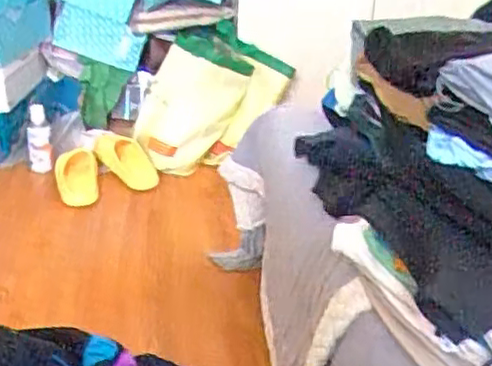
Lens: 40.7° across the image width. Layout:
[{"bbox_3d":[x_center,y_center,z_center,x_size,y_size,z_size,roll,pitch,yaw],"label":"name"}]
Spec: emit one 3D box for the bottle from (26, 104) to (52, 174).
[{"bbox_3d":[-0.560,-0.118,1.796,0.062,0.064,0.177,-4,69,-14],"label":"bottle"}]

